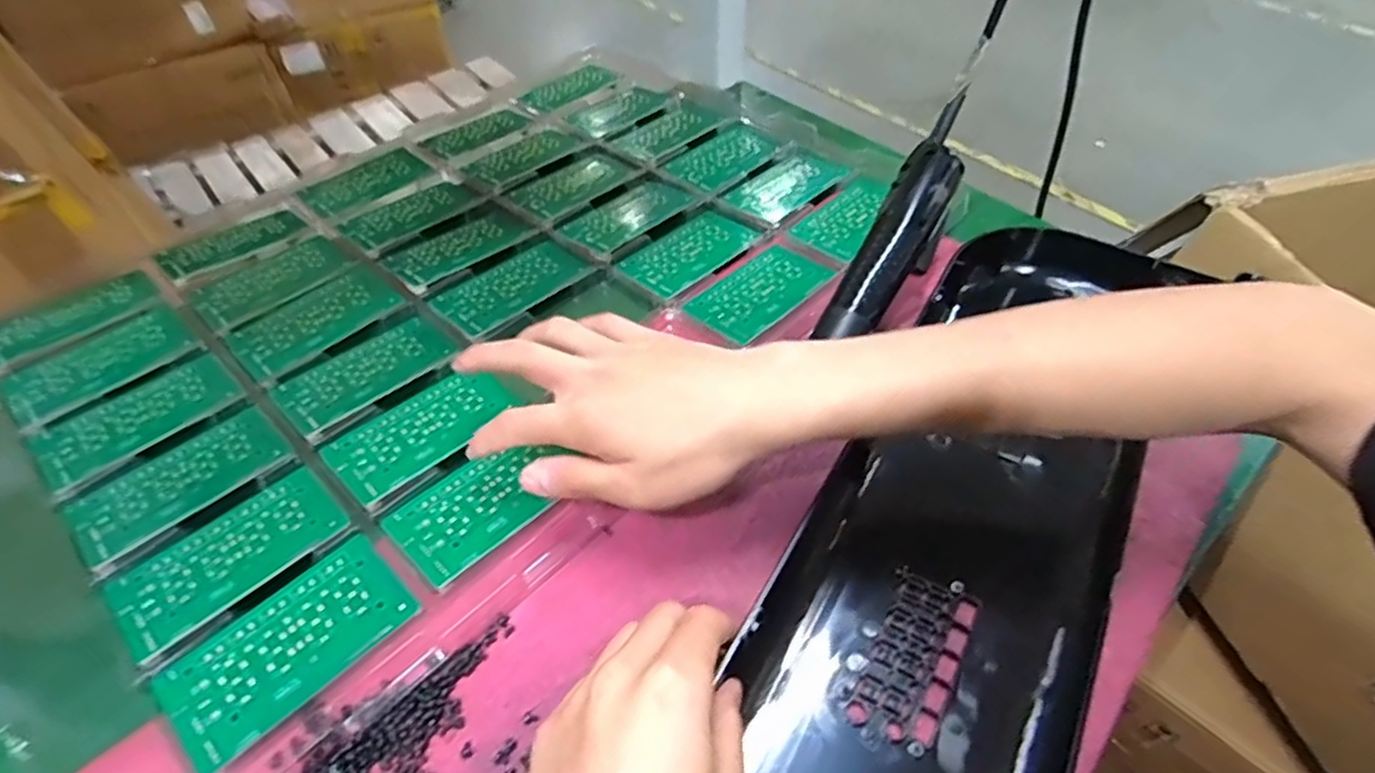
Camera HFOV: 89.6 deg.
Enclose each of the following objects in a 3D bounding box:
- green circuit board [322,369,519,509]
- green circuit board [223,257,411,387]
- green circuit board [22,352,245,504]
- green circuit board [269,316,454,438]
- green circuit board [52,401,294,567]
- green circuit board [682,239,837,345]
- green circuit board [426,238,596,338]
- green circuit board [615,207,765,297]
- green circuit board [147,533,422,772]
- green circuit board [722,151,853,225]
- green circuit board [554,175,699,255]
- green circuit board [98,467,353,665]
[{"bbox_3d":[-0.161,0.025,0.419,0.056,0.004,0.104,34,55,30],"label":"green circuit board"},{"bbox_3d":[-0.261,-0.049,0.484,0.064,0.004,0.105,36,59,27],"label":"green circuit board"},{"bbox_3d":[-0.338,0.019,0.427,0.062,0.004,0.104,33,55,28],"label":"green circuit board"},{"bbox_3d":[-0.210,-0.012,0.451,0.106,0.006,0.057,-36,58,-26],"label":"green circuit board"},{"bbox_3d":[-0.289,0.052,0.394,0.054,0.005,0.106,35,59,26],"label":"green circuit board"},{"bbox_3d":[0.053,-0.070,0.494,0.059,0.005,0.106,35,59,26],"label":"green circuit board"},{"bbox_3d":[-0.128,-0.075,0.506,0.107,0.005,0.059,-37,59,-27],"label":"green circuit board"},{"bbox_3d":[0.003,-0.103,0.526,0.062,0.005,0.105,33,55,31],"label":"green circuit board"},{"bbox_3d":[-0.190,0.123,0.331,0.060,0.004,0.105,37,59,28],"label":"green circuit board"},{"bbox_3d":[0.084,-0.172,0.580,0.057,0.004,0.106,37,59,27],"label":"green circuit board"},{"bbox_3d":[-0.047,-0.142,0.561,0.105,0.004,0.057,-36,58,-26],"label":"green circuit board"},{"bbox_3d":[-0.241,0.088,0.363,0.058,0.004,0.106,34,55,30],"label":"green circuit board"}]

